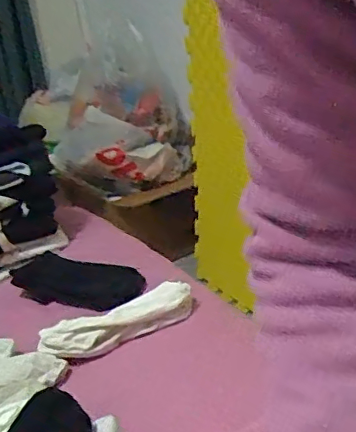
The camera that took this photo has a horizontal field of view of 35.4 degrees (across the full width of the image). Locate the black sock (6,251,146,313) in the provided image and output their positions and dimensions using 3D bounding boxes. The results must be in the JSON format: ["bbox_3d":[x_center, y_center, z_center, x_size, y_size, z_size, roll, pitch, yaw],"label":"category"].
[{"bbox_3d":[-0.150,0.107,0.887,0.231,0.069,0.043,11,12,-38],"label":"black sock"}]

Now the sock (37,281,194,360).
[{"bbox_3d":[-0.074,0.128,0.683,0.189,0.030,0.055,-20,25,-22],"label":"sock"}]

